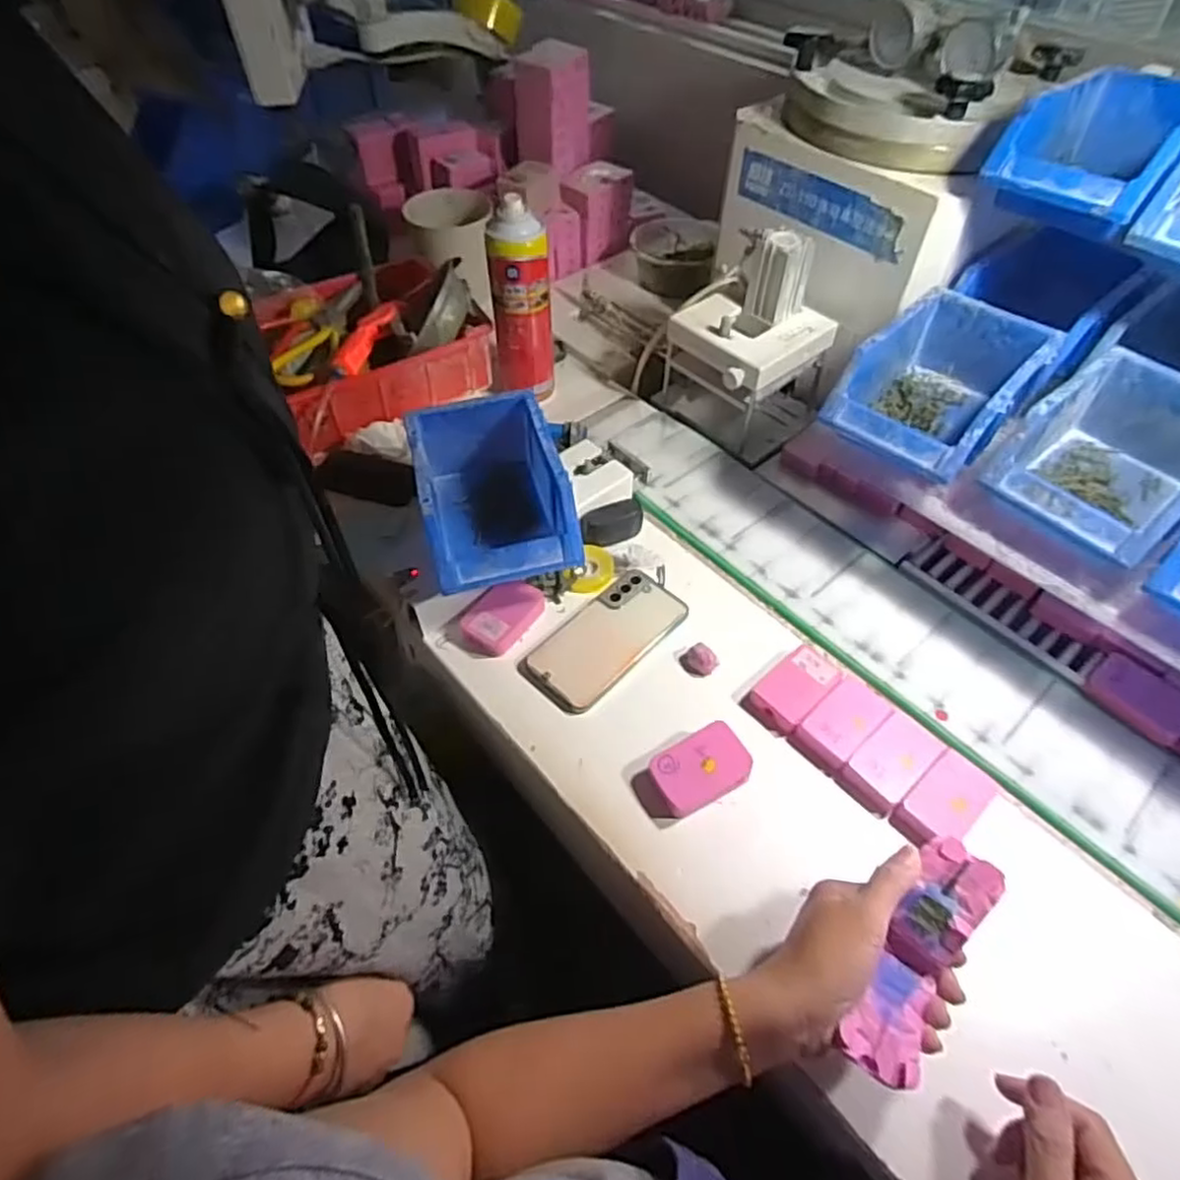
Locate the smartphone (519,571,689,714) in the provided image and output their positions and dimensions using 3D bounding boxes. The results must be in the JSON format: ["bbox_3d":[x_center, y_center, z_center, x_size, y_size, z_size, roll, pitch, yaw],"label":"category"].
[{"bbox_3d":[0.015,0.041,0.607,0.074,0.009,0.147,38,61,25],"label":"smartphone"}]

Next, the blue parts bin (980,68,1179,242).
[{"bbox_3d":[0.432,-0.367,0.582,0.184,0.075,0.127,-38,62,-26],"label":"blue parts bin"}]

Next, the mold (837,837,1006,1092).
[{"bbox_3d":[0.189,0.209,0.395,0.037,0.023,0.132,30,70,21],"label":"mold"}]

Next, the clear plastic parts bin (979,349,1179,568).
[{"bbox_3d":[0.401,-0.098,0.535,0.174,0.080,0.117,-35,60,-24],"label":"clear plastic parts bin"}]

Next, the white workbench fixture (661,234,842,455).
[{"bbox_3d":[0.170,-0.270,0.731,0.136,0.169,0.126,-29,58,-21],"label":"white workbench fixture"}]

